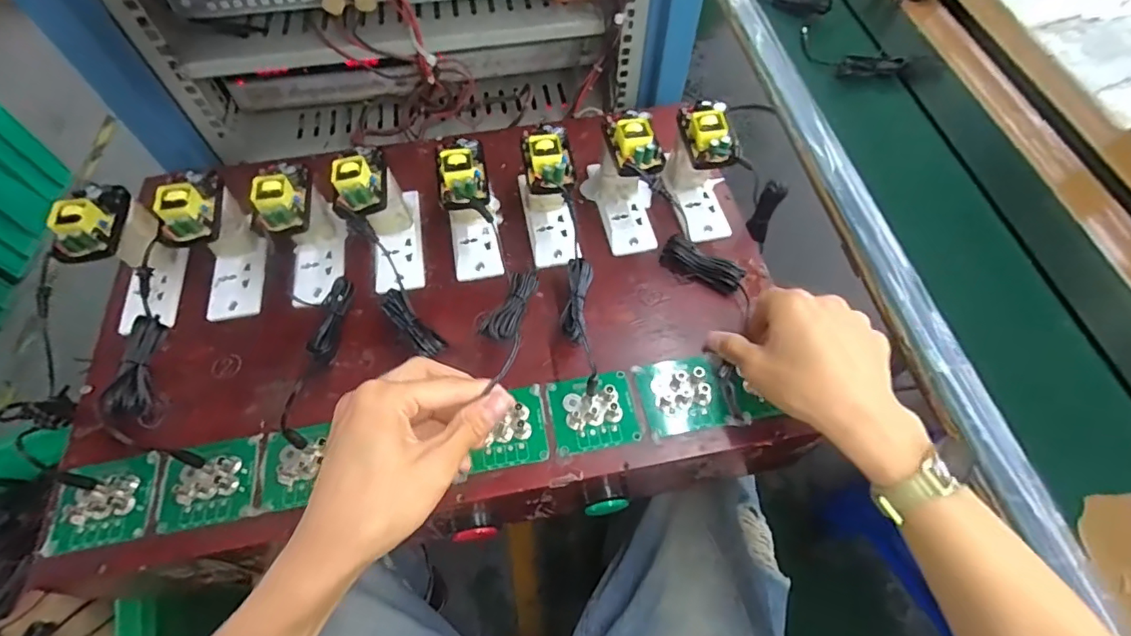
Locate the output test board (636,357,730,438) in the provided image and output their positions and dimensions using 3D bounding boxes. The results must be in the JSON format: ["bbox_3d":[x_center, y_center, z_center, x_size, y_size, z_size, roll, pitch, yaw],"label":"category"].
[{"bbox_3d":[0.095,0.060,0.438,0.064,0.014,0.060,-10,60,-5],"label":"output test board"}]

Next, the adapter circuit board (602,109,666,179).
[{"bbox_3d":[0.057,-0.153,0.462,0.040,0.023,0.065,-16,61,-8],"label":"adapter circuit board"}]

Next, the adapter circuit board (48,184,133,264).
[{"bbox_3d":[-0.377,-0.078,0.426,0.041,0.033,0.064,-16,61,-8],"label":"adapter circuit board"}]

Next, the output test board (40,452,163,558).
[{"bbox_3d":[-0.341,0.134,0.397,0.069,0.008,0.063,-10,60,-5],"label":"output test board"}]

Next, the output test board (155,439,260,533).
[{"bbox_3d":[-0.269,0.124,0.404,0.066,0.009,0.058,-9,60,-4],"label":"output test board"}]

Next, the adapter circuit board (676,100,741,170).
[{"bbox_3d":[0.123,-0.160,0.470,0.037,0.025,0.067,-7,60,-3],"label":"adapter circuit board"}]

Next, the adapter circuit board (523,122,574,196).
[{"bbox_3d":[-0.014,-0.135,0.452,0.037,0.027,0.057,-7,60,-3],"label":"adapter circuit board"}]

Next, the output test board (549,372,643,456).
[{"bbox_3d":[0.023,0.074,0.431,0.067,0.008,0.061,-10,60,-4],"label":"output test board"}]

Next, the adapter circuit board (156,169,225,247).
[{"bbox_3d":[-0.299,-0.091,0.431,0.036,0.030,0.057,-10,60,-5],"label":"adapter circuit board"}]

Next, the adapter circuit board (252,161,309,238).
[{"bbox_3d":[-0.229,-0.095,0.436,0.034,0.030,0.053,-6,60,-2],"label":"adapter circuit board"}]

